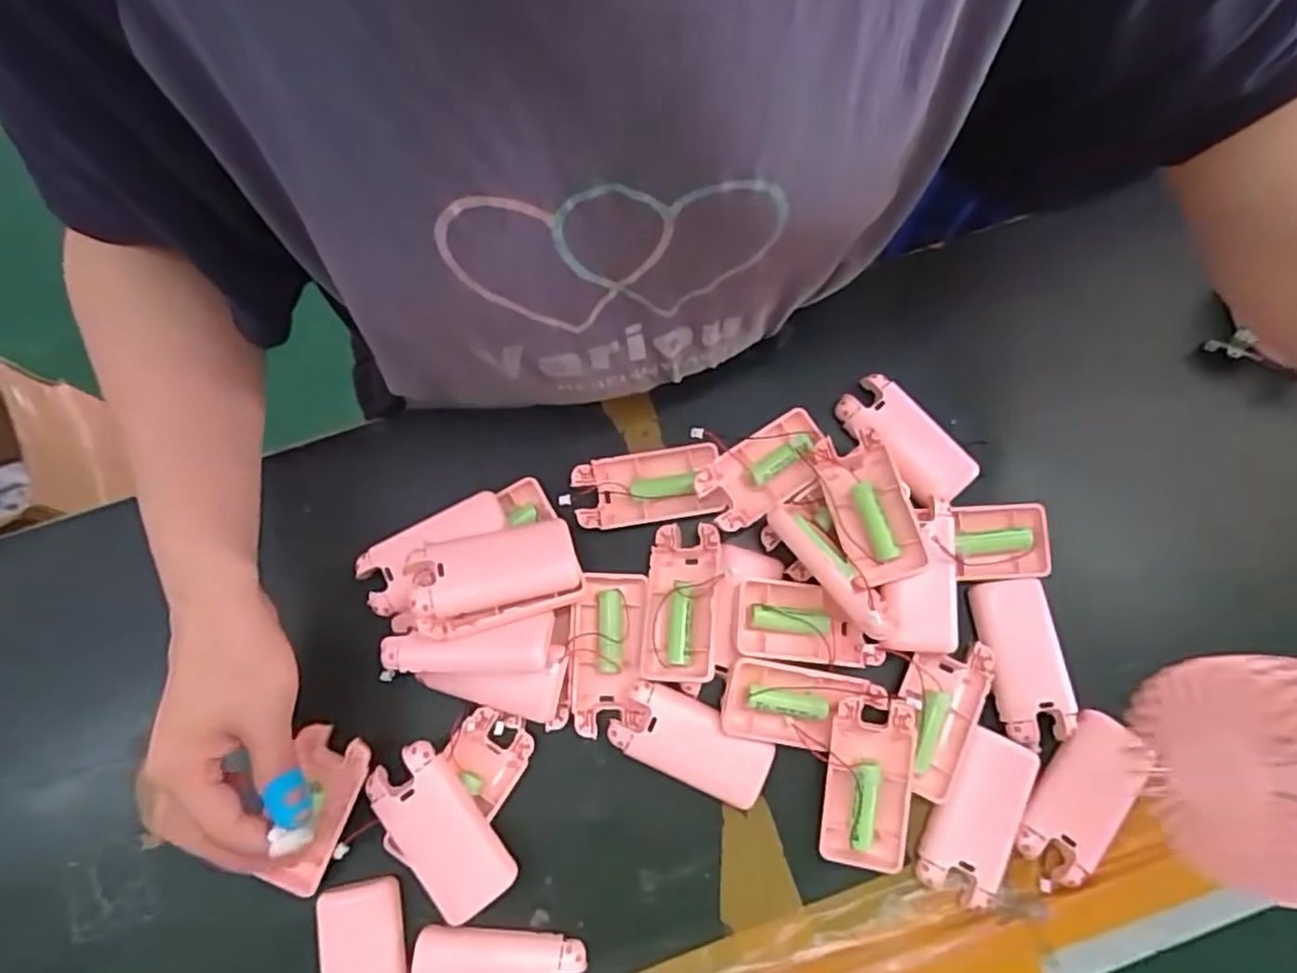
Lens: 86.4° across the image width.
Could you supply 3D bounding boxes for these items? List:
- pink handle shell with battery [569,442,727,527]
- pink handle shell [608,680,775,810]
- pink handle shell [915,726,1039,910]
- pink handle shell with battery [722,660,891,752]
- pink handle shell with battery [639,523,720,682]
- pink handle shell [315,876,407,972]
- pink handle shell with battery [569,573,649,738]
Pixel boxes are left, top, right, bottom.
[{"bbox_3d":[-0.001,0.000,0.447,0.092,0.013,0.047,-9,75,-2],"label":"pink handle shell with battery"},{"bbox_3d":[0.026,0.153,0.411,0.093,0.025,0.044,26,77,7],"label":"pink handle shell"},{"bbox_3d":[0.192,0.191,0.402,0.044,0.011,0.094,27,77,7],"label":"pink handle shell"},{"bbox_3d":[0.090,0.129,0.403,0.090,0.020,0.044,9,76,3],"label":"pink handle shell with battery"},{"bbox_3d":[0.020,0.069,0.419,0.043,0.016,0.093,5,75,2],"label":"pink handle shell with battery"},{"bbox_3d":[-0.159,0.273,0.385,0.046,0.014,0.091,-11,75,-2],"label":"pink handle shell"},{"bbox_3d":[-0.024,0.101,0.423,0.046,0.018,0.093,0,75,1],"label":"pink handle shell with battery"}]

